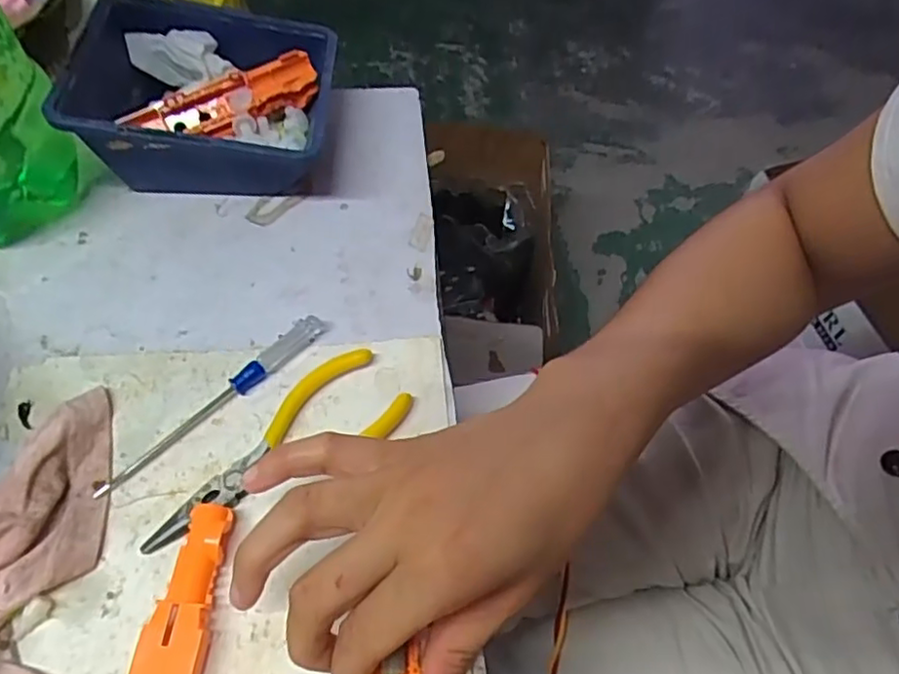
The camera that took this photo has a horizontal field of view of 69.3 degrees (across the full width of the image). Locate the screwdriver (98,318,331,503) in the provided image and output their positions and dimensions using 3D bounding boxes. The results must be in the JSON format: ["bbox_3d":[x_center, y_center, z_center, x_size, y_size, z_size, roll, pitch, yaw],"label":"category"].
[{"bbox_3d":[-0.110,0.030,0.311,0.013,0.008,0.127,35,61,19],"label":"screwdriver"}]

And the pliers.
[{"bbox_3d":[-0.082,0.047,0.301,0.128,0.008,0.044,-25,61,-18],"label":"pliers"}]

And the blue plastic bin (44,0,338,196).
[{"bbox_3d":[-0.140,-0.137,0.391,0.135,0.067,0.122,3,56,-1],"label":"blue plastic bin"}]

